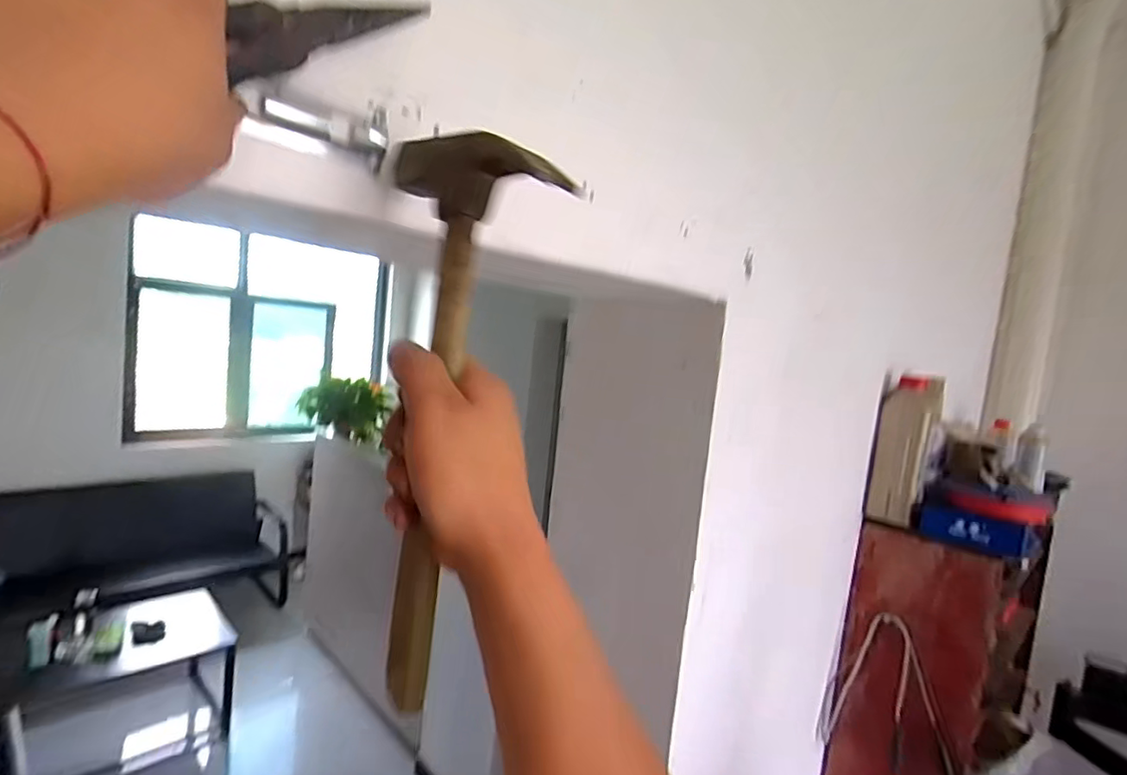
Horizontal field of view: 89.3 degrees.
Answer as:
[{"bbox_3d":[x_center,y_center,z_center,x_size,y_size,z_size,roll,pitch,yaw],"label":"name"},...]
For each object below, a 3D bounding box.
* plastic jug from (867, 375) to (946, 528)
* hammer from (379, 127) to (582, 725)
[{"bbox_3d":[0.726,0.128,1.212,0.103,0.287,0.162,10,7,34],"label":"plastic jug"},{"bbox_3d":[-0.065,0.019,0.304,0.027,0.312,0.118,8,-2,-44],"label":"hammer"}]

